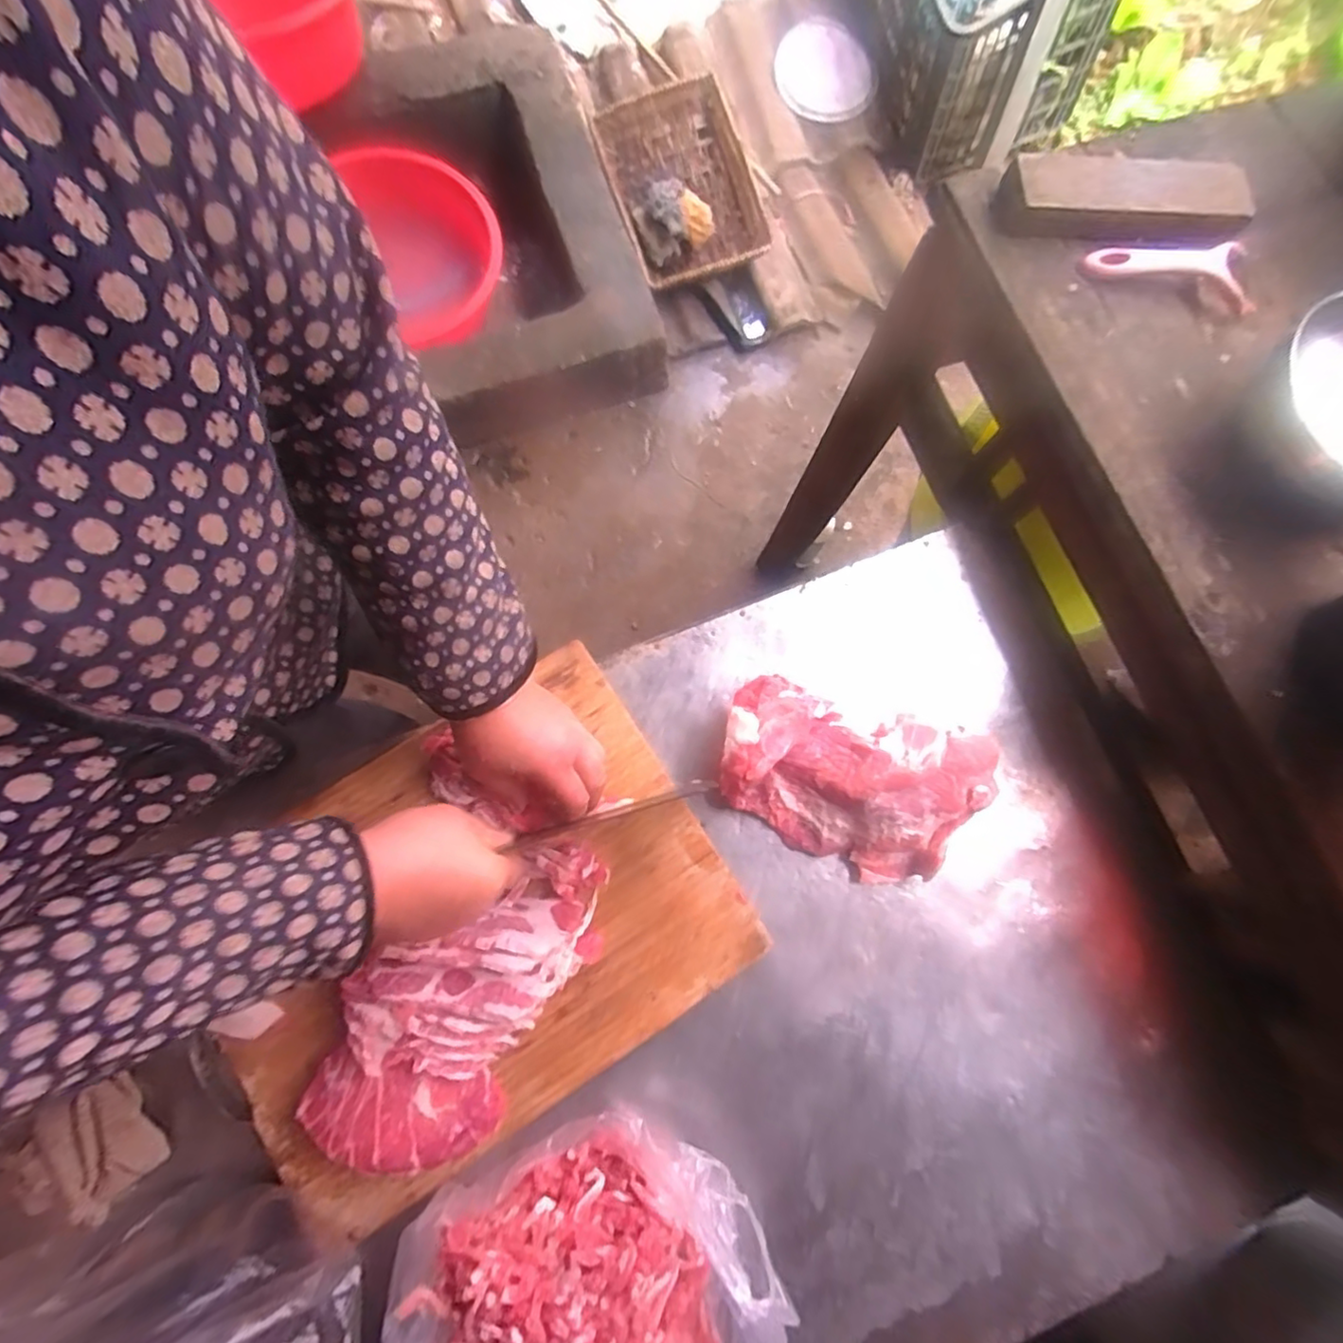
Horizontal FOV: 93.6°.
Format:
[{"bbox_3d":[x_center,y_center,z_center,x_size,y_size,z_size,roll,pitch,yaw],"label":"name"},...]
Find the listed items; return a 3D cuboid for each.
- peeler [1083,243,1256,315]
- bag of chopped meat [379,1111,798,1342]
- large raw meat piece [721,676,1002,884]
[{"bbox_3d":[0.413,-0.334,0.518,0.141,0.018,0.045,12,79,1],"label":"peeler"},{"bbox_3d":[-0.059,0.454,0.435,0.270,0.086,0.242,-24,81,-6],"label":"bag of chopped meat"},{"bbox_3d":[0.142,0.090,0.522,0.207,0.074,0.130,20,79,3],"label":"large raw meat piece"}]

